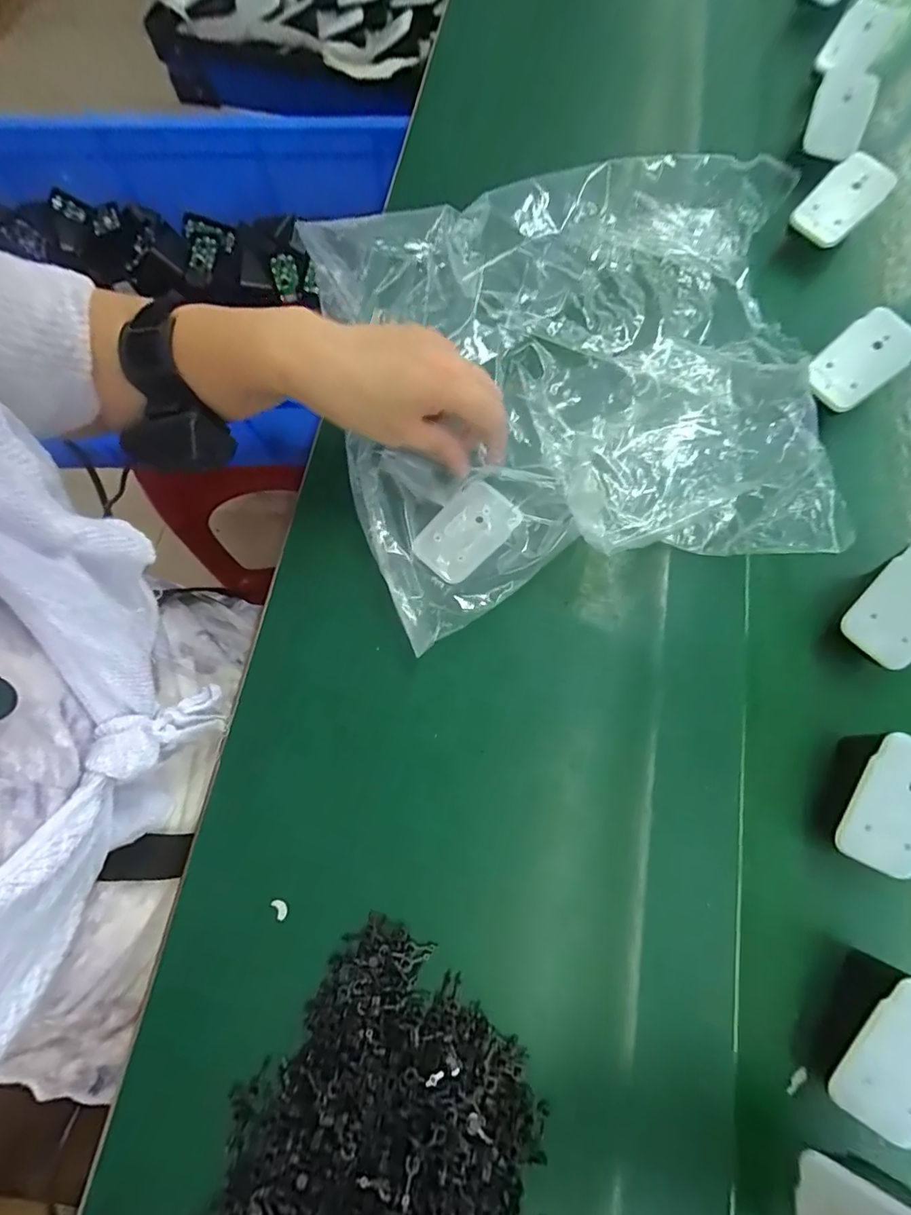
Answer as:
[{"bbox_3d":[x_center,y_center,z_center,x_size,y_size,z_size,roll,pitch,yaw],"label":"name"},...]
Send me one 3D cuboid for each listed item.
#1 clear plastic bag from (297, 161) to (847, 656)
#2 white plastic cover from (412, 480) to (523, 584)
[{"bbox_3d":[0.075,-0.142,0.315,0.288,0.078,0.269,-11,74,-5],"label":"clear plastic bag"},{"bbox_3d":[0.009,-0.050,0.317,0.043,0.010,0.068,41,77,10],"label":"white plastic cover"}]

